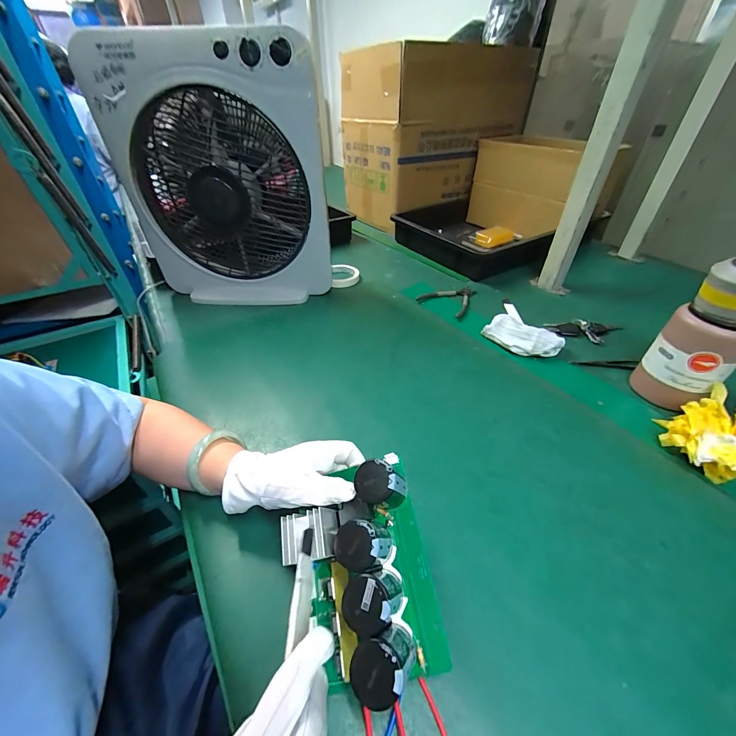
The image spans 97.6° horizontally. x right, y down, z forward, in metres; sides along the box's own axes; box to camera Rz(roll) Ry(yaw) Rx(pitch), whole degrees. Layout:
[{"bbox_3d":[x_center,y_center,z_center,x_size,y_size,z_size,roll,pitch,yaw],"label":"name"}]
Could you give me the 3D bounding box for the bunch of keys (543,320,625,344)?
[{"bbox_3d":[0.422,-0.072,0.615,0.143,0.018,0.057,2,40,3],"label":"bunch of keys"}]

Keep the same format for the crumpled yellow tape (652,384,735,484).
[{"bbox_3d":[0.425,0.081,0.403,0.121,0.059,0.089,-21,44,-23],"label":"crumpled yellow tape"}]

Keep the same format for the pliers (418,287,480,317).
[{"bbox_3d":[0.196,-0.158,0.715,0.142,0.010,0.108,-30,49,-30],"label":"pliers"}]

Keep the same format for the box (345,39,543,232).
[{"bbox_3d":[0.173,-0.672,0.996,0.400,0.430,0.320,-18,44,-20],"label":"box"}]

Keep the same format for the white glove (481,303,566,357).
[{"bbox_3d":[0.278,-0.058,0.582,0.079,0.034,0.123,-27,47,-28],"label":"white glove"}]

